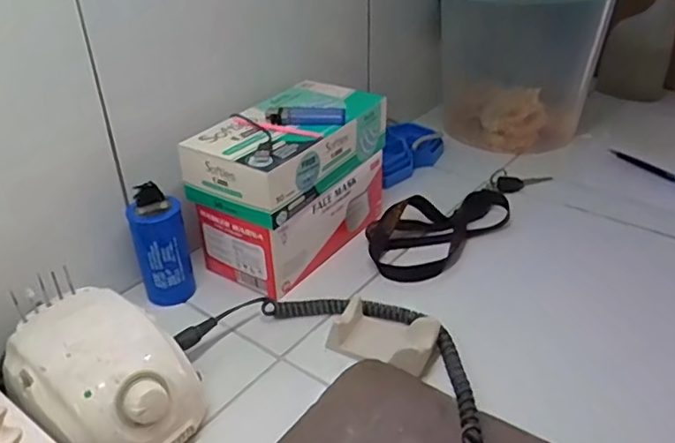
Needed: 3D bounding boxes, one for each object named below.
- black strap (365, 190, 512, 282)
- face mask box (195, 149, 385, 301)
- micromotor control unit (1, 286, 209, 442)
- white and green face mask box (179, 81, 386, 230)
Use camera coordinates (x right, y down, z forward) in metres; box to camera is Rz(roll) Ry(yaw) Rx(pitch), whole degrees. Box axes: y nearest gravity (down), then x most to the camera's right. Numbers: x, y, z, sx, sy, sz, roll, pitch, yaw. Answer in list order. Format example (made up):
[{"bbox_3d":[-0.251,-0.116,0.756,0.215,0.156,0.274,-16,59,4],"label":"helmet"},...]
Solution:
[{"bbox_3d":[0.122,0.000,0.665,0.202,0.029,0.098,-22,37,-29],"label":"black strap"},{"bbox_3d":[-0.043,-0.016,0.644,0.101,0.074,0.197,20,38,31],"label":"face mask box"},{"bbox_3d":[-0.175,0.118,0.443,0.140,0.077,0.106,20,38,32],"label":"micromotor control unit"},{"bbox_3d":[-0.048,-0.081,0.608,0.111,0.064,0.205,17,36,28],"label":"white and green face mask box"}]

